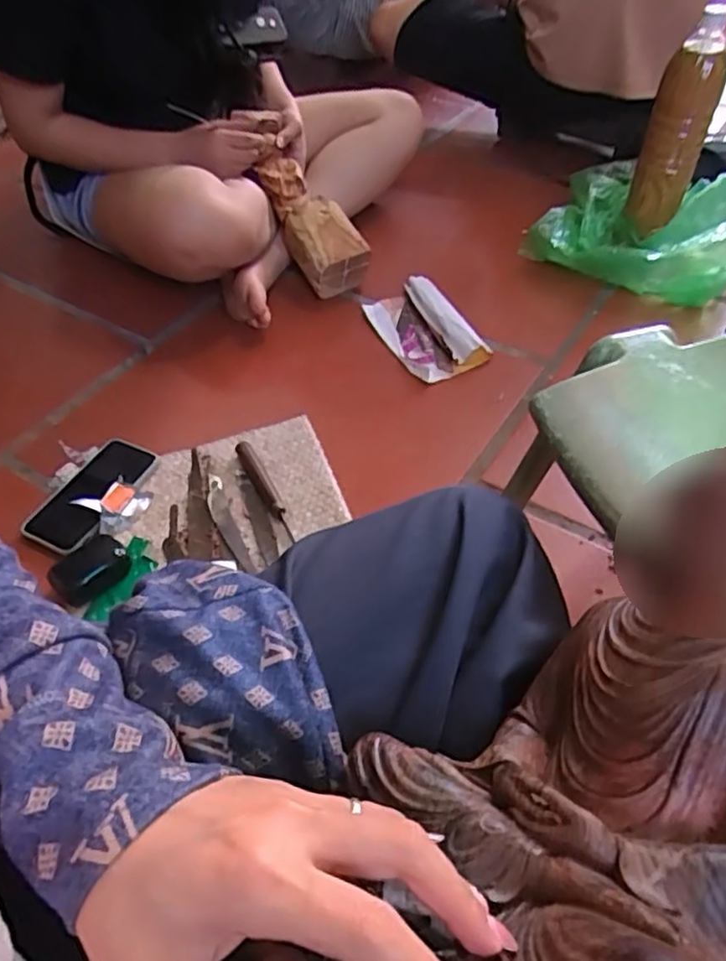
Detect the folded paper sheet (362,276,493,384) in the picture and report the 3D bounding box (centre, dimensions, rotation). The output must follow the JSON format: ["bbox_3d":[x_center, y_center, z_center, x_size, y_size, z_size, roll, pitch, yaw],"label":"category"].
[{"bbox_3d":[0.085,-0.218,0.931,0.105,0.033,0.201,-21,52,-14],"label":"folded paper sheet"}]

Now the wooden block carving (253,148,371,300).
[{"bbox_3d":[-0.082,-0.387,1.001,0.086,0.088,0.212,-31,81,-22],"label":"wooden block carving"}]

